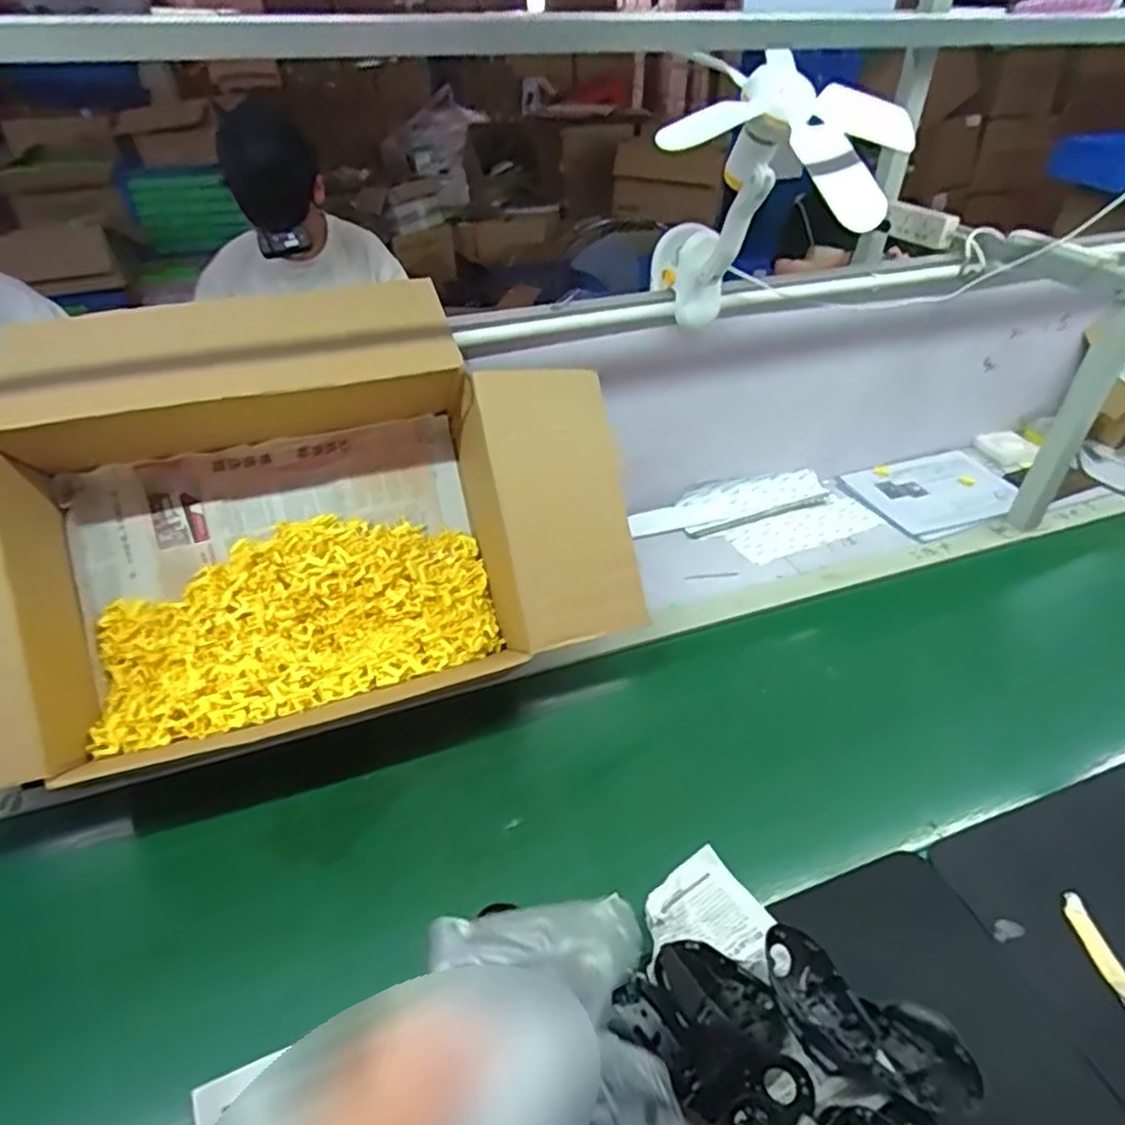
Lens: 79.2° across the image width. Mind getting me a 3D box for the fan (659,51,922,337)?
[{"bbox_3d":[0.276,-0.432,0.872,0.310,0.301,0.229,5,39,6],"label":"fan"}]

